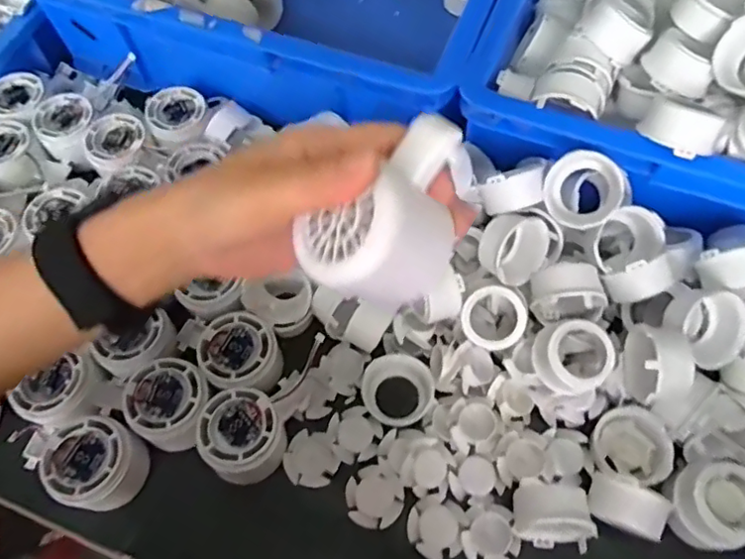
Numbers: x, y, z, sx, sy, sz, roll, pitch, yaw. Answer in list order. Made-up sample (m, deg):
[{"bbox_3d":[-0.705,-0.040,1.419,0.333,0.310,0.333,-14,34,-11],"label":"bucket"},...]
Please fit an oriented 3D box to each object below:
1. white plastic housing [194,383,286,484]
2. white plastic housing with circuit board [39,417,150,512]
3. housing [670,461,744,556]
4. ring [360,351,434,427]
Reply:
[{"bbox_3d":[-0.093,0.111,0.415,0.056,0.043,0.058,-1,65,2],"label":"white plastic housing"},{"bbox_3d":[-0.193,0.128,0.406,0.055,0.042,0.056,-1,65,2],"label":"white plastic housing with circuit board"},{"bbox_3d":[0.232,0.153,0.392,0.051,0.039,0.053,26,69,13],"label":"housing"},{"bbox_3d":[0.019,0.084,0.445,0.053,0.016,0.055,-1,65,2],"label":"ring"}]

